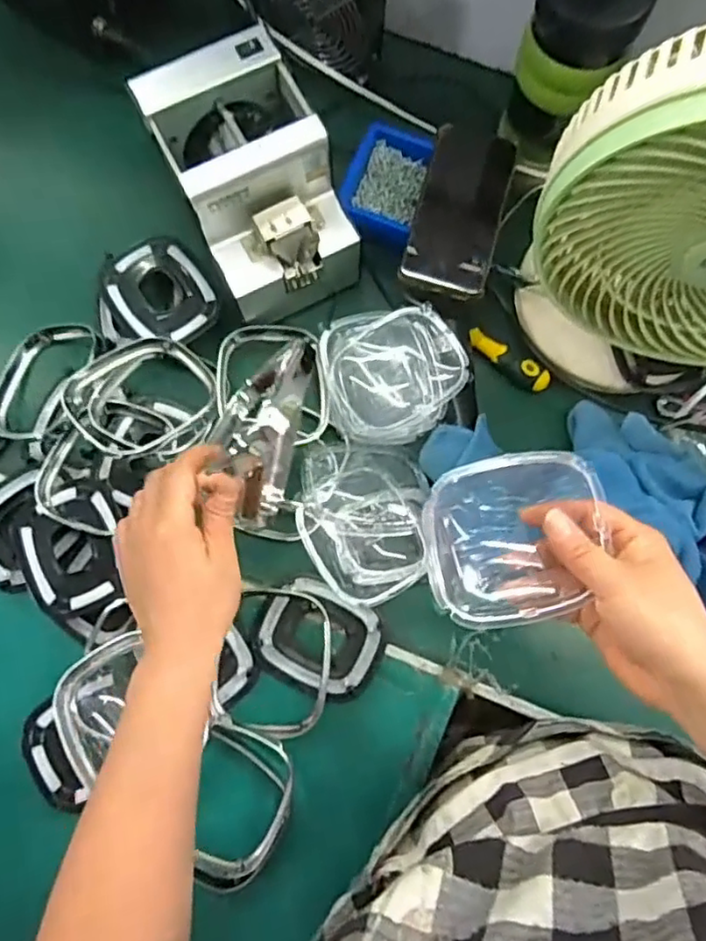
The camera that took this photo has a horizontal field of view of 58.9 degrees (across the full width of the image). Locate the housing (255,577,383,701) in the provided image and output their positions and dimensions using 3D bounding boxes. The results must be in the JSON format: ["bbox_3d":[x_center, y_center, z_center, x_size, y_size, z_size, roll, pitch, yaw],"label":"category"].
[{"bbox_3d":[-0.030,0.145,0.535,0.102,0.011,0.085,26,81,5],"label":"housing"}]

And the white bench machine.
[{"bbox_3d":[-0.085,-0.245,0.544,0.126,0.120,0.179,-27,80,-5],"label":"white bench machine"}]

